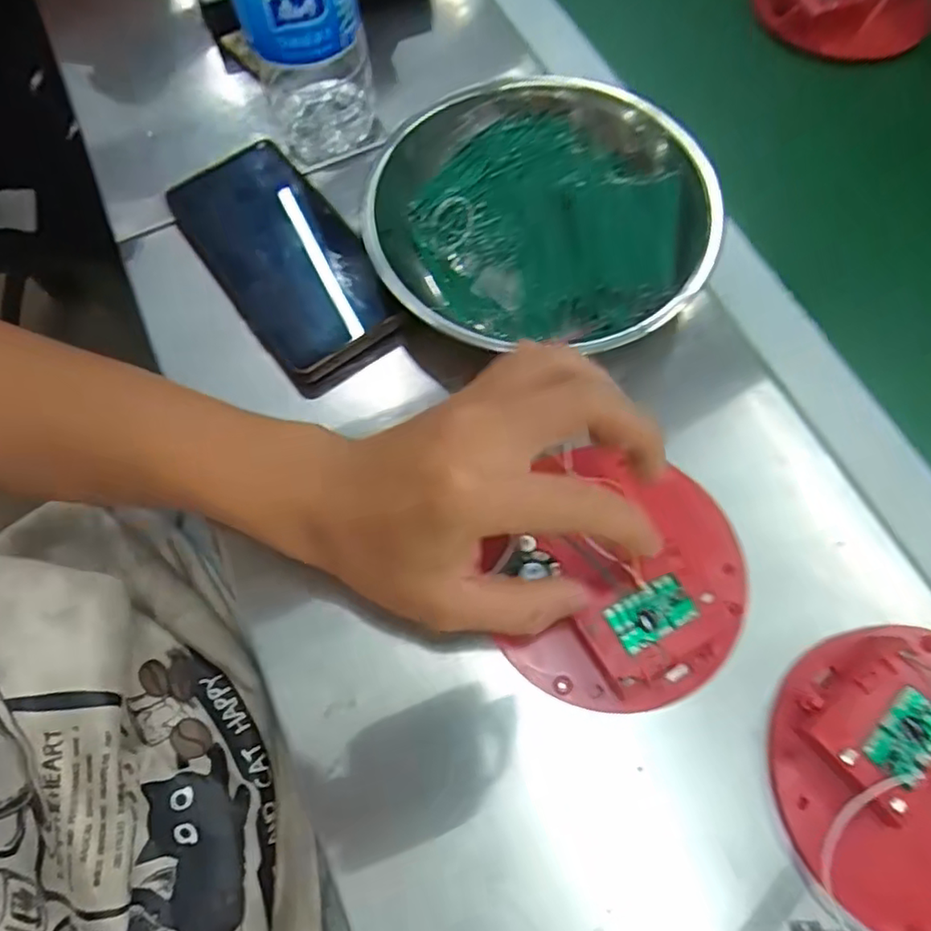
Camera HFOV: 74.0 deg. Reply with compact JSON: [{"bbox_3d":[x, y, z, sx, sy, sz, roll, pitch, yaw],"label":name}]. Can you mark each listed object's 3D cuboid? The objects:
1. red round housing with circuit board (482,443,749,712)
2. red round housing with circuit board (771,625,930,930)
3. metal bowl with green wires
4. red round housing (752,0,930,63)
[{"bbox_3d":[0.071,0.052,0.281,0.107,0.023,0.115,0,69,1],"label":"red round housing with circuit board"},{"bbox_3d":[0.190,0.128,0.252,0.116,0.030,0.115,0,69,1],"label":"red round housing with circuit board"},{"bbox_3d":[0.045,-0.149,0.354,0.181,0.051,0.179,0,69,1],"label":"metal bowl with green wires"},{"bbox_3d":[0.271,-0.331,0.439,0.116,0.032,0.081,-7,69,-1],"label":"red round housing"}]

